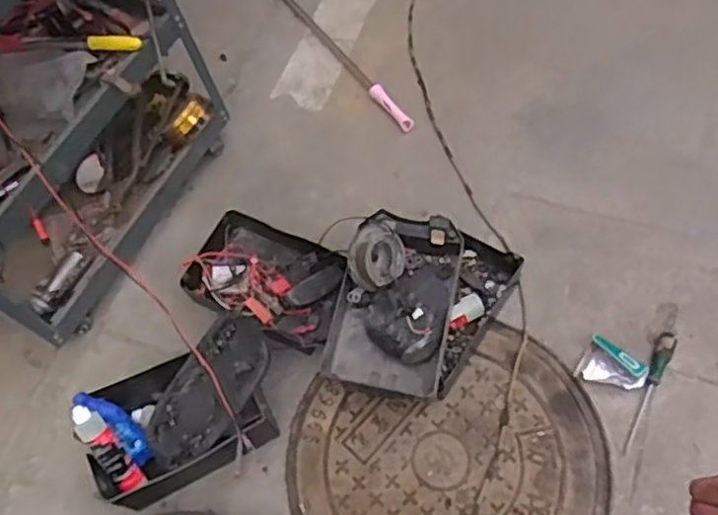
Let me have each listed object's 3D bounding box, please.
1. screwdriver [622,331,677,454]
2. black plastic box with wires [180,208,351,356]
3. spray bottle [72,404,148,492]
[{"bbox_3d":[0.553,0.254,1.314,0.034,0.028,0.247,22,67,13],"label":"screwdriver"},{"bbox_3d":[-0.201,0.052,1.536,0.360,0.066,0.233,27,68,15],"label":"black plastic box with wires"},{"bbox_3d":[-0.461,0.341,1.260,0.053,0.043,0.172,-34,109,-14],"label":"spray bottle"}]

